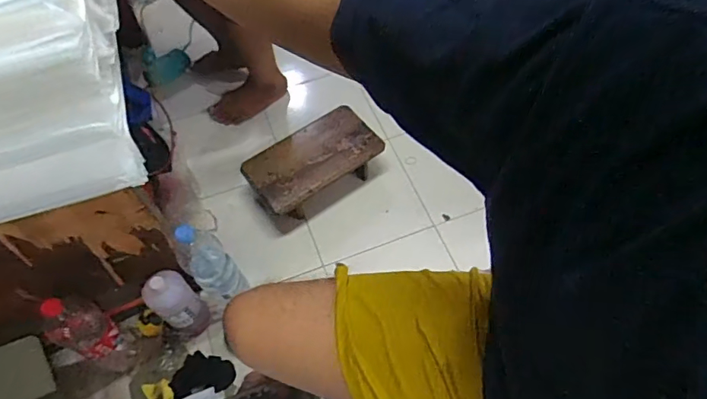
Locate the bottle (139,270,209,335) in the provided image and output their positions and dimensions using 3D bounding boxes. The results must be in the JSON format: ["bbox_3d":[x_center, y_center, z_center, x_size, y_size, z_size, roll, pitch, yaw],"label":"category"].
[{"bbox_3d":[-0.367,0.216,1.015,0.076,0.217,0.081,-1,59,1],"label":"bottle"}]

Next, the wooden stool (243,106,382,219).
[{"bbox_3d":[-0.102,-0.090,1.277,0.336,0.106,0.195,-28,62,-15],"label":"wooden stool"}]

